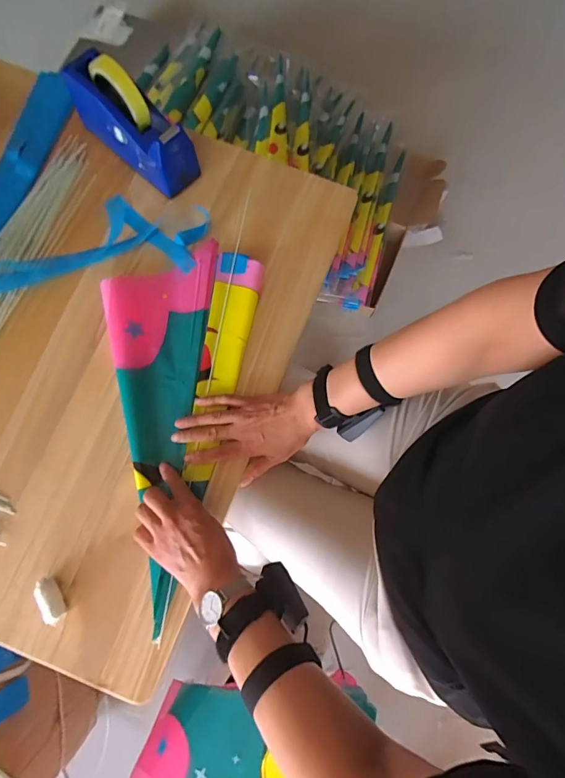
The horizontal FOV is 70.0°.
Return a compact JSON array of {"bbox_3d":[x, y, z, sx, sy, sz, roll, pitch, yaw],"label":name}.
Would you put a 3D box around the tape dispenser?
[{"bbox_3d":[-0.227,-0.397,0.595,0.211,0.119,0.070,41,80,7],"label":"tape dispenser"}]

